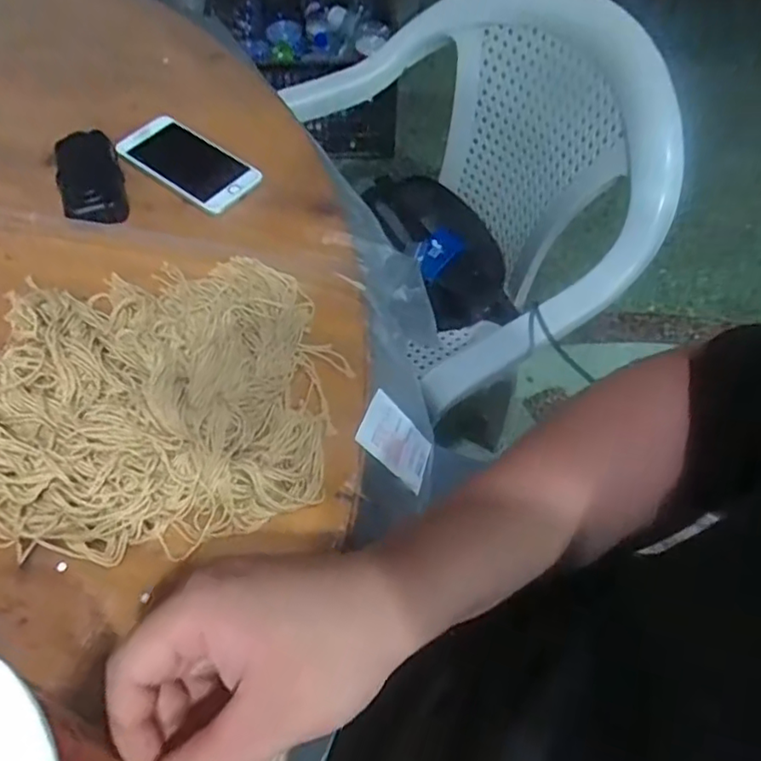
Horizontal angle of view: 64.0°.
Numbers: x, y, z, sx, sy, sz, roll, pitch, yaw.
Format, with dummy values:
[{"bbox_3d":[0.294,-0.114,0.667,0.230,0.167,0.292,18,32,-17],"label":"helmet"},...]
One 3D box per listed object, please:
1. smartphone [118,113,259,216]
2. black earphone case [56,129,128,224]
[{"bbox_3d":[-0.171,-0.198,0.547,0.131,0.007,0.066,34,64,15],"label":"smartphone"},{"bbox_3d":[-0.251,-0.176,0.526,0.050,0.014,0.101,-15,63,-12],"label":"black earphone case"}]

